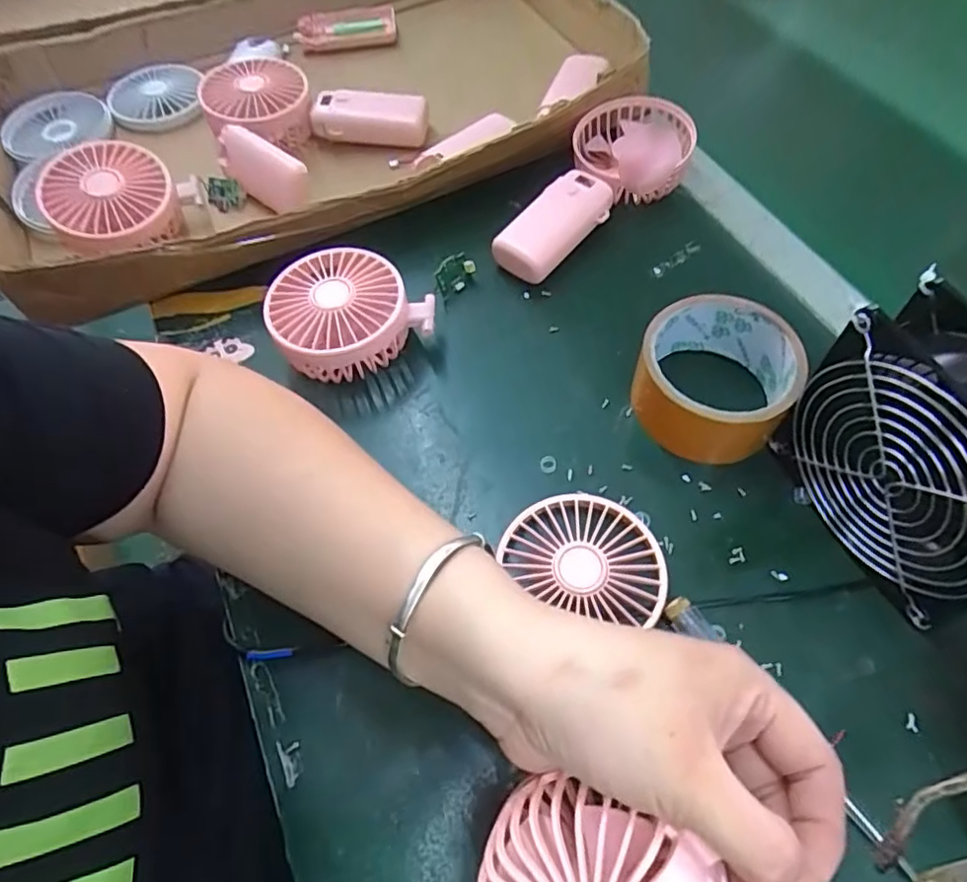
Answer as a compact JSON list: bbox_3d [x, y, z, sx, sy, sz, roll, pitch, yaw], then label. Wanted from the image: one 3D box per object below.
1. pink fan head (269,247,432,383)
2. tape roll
[{"bbox_3d":[-0.089,-0.081,0.402,0.098,0.050,0.086,-34,65,-14],"label":"pink fan head"},{"bbox_3d":[0.137,-0.036,0.357,0.086,0.047,0.086,-1,61,3],"label":"tape roll"}]

